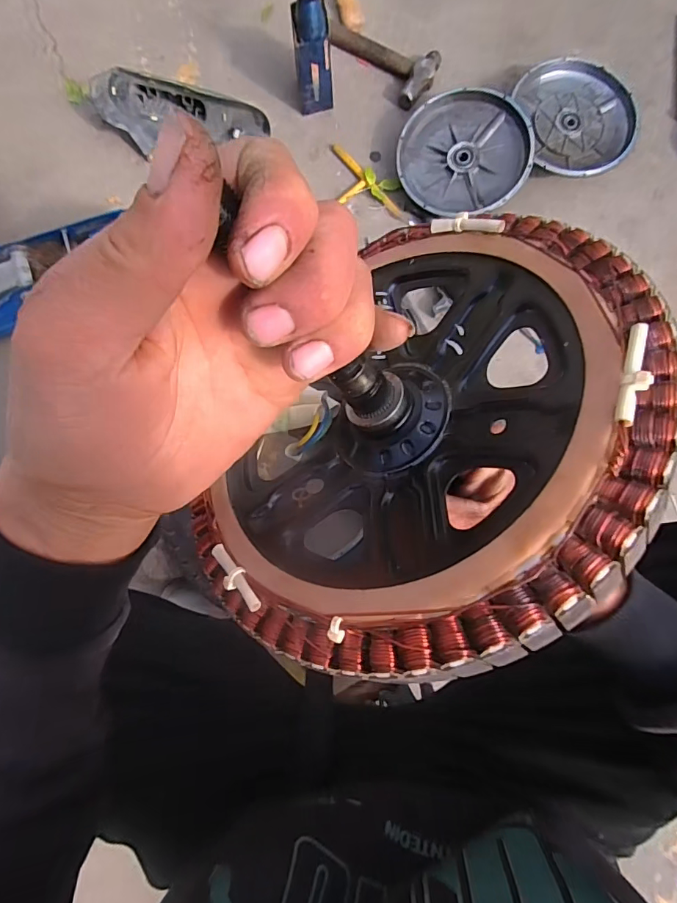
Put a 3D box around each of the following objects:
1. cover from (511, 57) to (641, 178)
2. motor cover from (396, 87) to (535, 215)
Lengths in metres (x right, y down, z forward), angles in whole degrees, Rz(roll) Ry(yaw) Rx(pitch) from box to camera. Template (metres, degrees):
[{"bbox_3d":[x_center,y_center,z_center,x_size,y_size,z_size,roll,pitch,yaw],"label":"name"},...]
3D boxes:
[{"bbox_3d":[0.407,-0.566,0.786,0.193,0.047,0.205,-10,80,-2],"label":"cover"},{"bbox_3d":[0.212,-0.509,0.775,0.215,0.023,0.205,7,90,12],"label":"motor cover"}]

